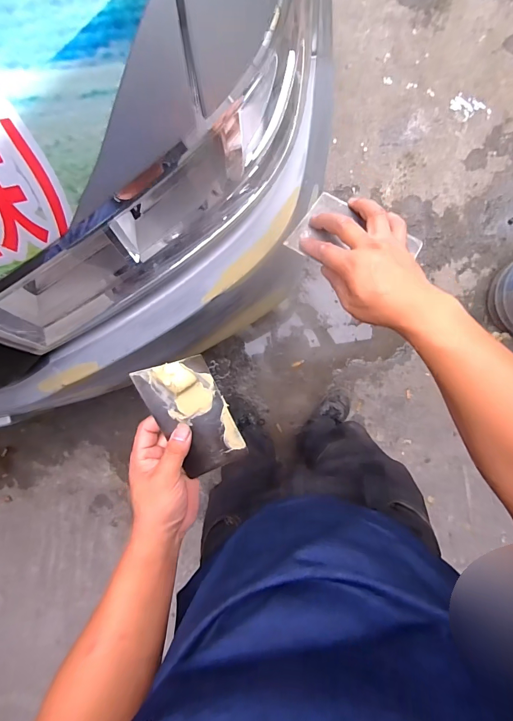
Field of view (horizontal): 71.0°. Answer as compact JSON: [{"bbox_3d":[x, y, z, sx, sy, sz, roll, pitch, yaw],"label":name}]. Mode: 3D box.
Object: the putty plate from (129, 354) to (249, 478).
[{"bbox_3d":[-0.067,0.061,0.384,0.073,0.011,0.133,-24,108,-2],"label":"putty plate"}]

